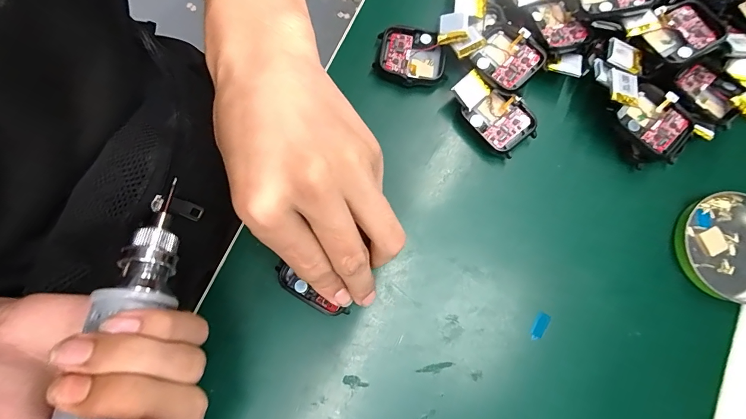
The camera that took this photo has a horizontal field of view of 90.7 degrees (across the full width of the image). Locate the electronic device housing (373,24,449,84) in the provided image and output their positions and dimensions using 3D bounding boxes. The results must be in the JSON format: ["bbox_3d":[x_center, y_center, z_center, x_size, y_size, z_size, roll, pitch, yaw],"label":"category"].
[{"bbox_3d":[0.025,-0.100,0.244,0.044,0.011,0.039,7,79,0],"label":"electronic device housing"}]

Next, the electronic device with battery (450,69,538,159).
[{"bbox_3d":[0.077,-0.062,0.235,0.035,0.017,0.054,-39,82,-8],"label":"electronic device with battery"}]

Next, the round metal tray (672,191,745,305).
[{"bbox_3d":[0.224,0.023,0.228,0.064,0.008,0.064,0,79,-1],"label":"round metal tray"}]

